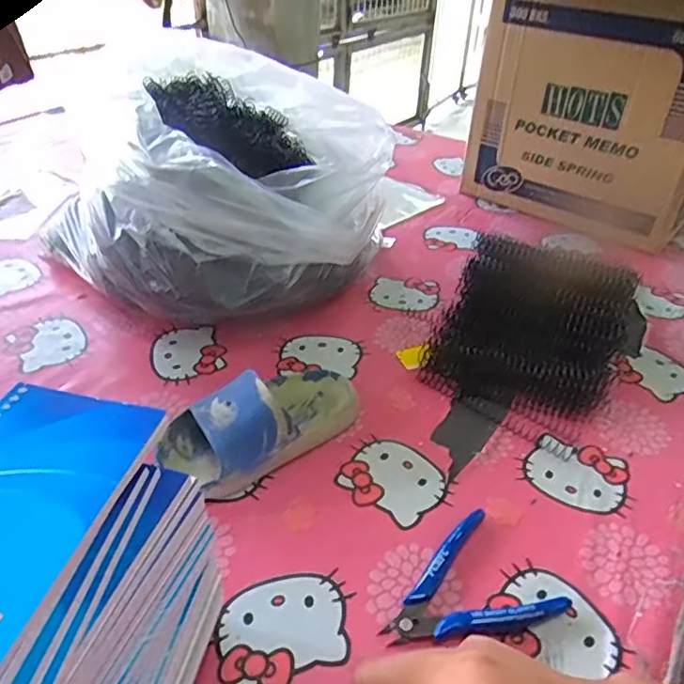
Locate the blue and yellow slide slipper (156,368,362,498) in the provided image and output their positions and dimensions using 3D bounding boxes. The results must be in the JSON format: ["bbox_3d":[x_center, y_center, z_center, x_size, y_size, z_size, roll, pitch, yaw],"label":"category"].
[{"bbox_3d":[-0.062,0.058,0.493,0.167,0.058,0.084,-20,43,-28],"label":"blue and yellow slide slipper"}]

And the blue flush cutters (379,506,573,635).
[{"bbox_3d":[0.079,0.167,0.398,0.112,0.012,0.083,-18,42,-27],"label":"blue flush cutters"}]

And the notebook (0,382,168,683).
[{"bbox_3d":[-0.136,0.068,0.245,0.081,0.009,0.134,10,37,9],"label":"notebook"}]

